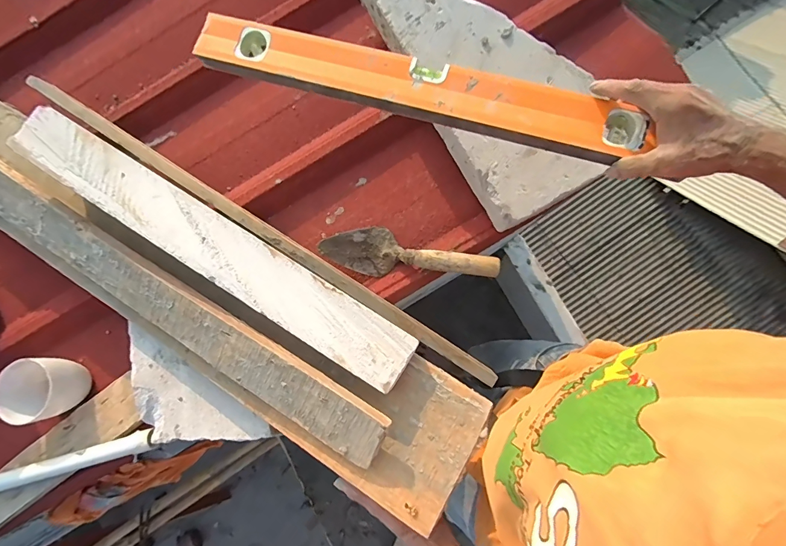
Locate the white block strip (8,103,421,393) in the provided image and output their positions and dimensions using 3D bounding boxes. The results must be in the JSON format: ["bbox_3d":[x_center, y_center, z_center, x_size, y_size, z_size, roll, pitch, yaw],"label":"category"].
[{"bbox_3d":[-0.239,-0.044,0.475,0.589,0.023,0.075,32,80,4],"label":"white block strip"}]

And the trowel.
[{"bbox_3d":[0.023,-0.034,0.582,0.267,0.048,0.071,4,79,-1],"label":"trowel"}]

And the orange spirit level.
[{"bbox_3d":[0.014,-0.219,0.435,0.520,0.030,0.060,18,80,9],"label":"orange spirit level"}]

